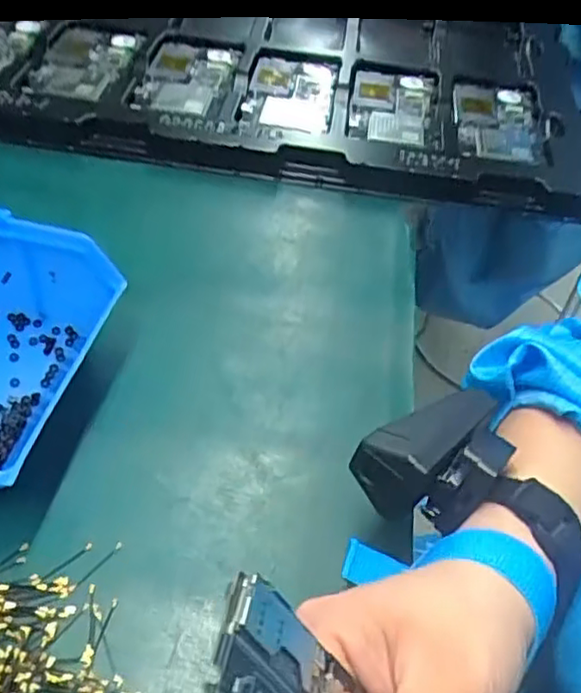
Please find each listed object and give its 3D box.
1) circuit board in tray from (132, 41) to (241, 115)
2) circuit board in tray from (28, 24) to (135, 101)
[{"bbox_3d":[-0.084,-0.216,0.517,0.065,0.006,0.115,8,49,4],"label":"circuit board in tray"},{"bbox_3d":[-0.167,-0.235,0.524,0.064,0.008,0.104,9,49,5],"label":"circuit board in tray"}]

